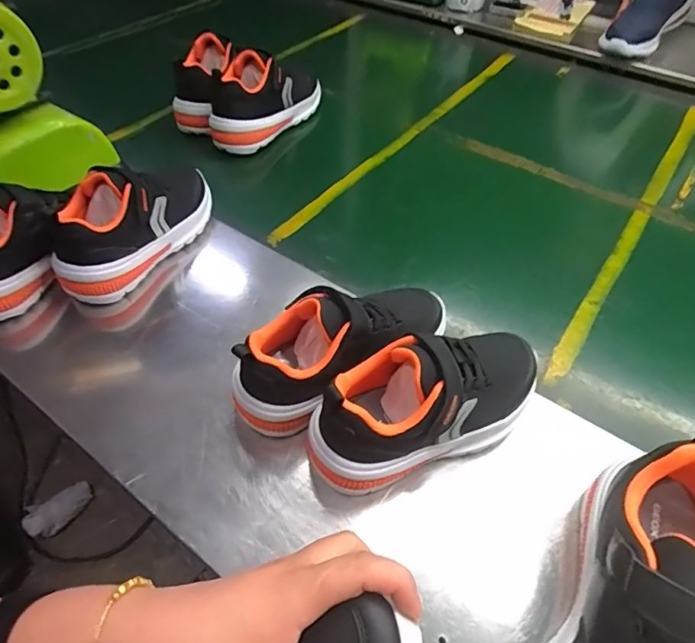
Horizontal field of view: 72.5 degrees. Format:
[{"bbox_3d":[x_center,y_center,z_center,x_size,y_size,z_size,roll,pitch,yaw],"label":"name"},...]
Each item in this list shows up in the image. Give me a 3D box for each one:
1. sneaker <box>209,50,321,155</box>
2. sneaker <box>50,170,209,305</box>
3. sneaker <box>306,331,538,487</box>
[{"bbox_3d":[-0.121,-0.330,0.680,0.074,0.095,0.198,26,56,19],"label":"sneaker"},{"bbox_3d":[-0.214,-0.112,0.481,0.065,0.089,0.194,23,55,18],"label":"sneaker"},{"bbox_3d":[0.064,0.056,0.350,0.191,0.083,0.068,-17,53,-12],"label":"sneaker"}]

